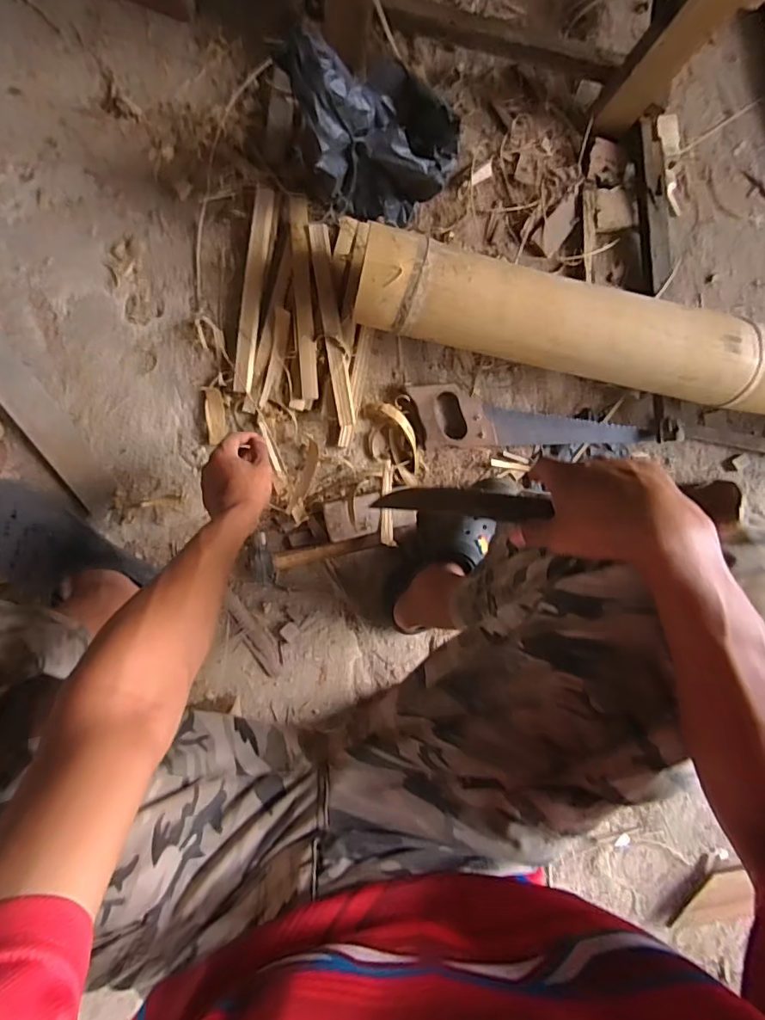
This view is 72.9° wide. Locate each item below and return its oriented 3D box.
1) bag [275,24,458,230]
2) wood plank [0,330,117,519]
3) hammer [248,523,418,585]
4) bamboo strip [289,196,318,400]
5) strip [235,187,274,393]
[{"bbox_3d":[-0.006,-0.446,0.623,0.200,0.225,0.128,-21,94,-7],"label":"bag"},{"bbox_3d":[-0.469,-0.138,0.688,0.059,0.020,0.330,-36,96,-6],"label":"wood plank"},{"bbox_3d":[-0.074,0.056,0.774,0.249,0.032,0.081,-9,92,-8],"label":"hammer"},{"bbox_3d":[-0.108,-0.292,0.712,0.024,0.013,0.274,-4,92,-8],"label":"bamboo strip"},{"bbox_3d":[-0.177,-0.302,0.711,0.026,0.010,0.276,7,90,-8],"label":"strip"}]

